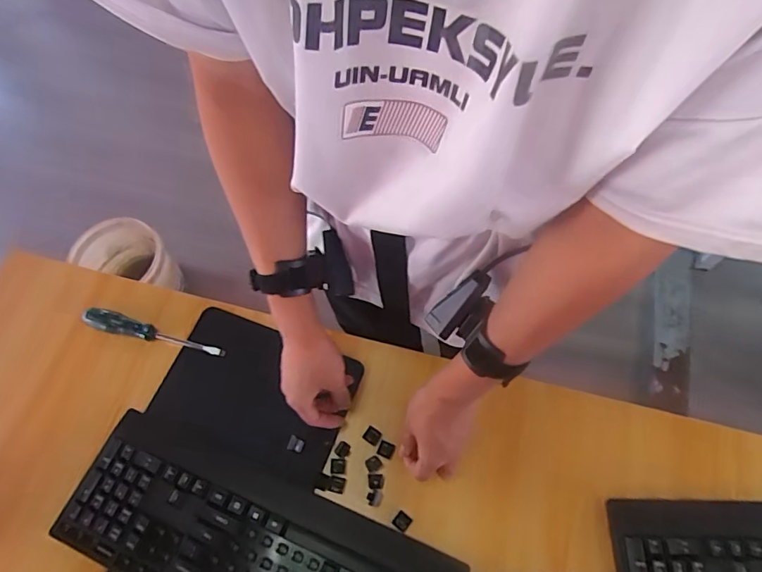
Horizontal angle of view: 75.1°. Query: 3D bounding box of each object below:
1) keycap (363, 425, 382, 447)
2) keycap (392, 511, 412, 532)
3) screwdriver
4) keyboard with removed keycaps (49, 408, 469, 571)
[{"bbox_3d":[-0.011,0.180,0.596,0.020,0.004,0.019,29,68,16],"label":"keycap"},{"bbox_3d":[0.023,0.262,0.552,0.017,0.004,0.018,36,70,19],"label":"keycap"},{"bbox_3d":[-0.306,0.064,0.654,0.201,0.033,0.031,18,65,12],"label":"screwdriver"},{"bbox_3d":[-0.139,0.288,0.537,0.432,0.030,0.155,19,65,12],"label":"keyboard with removed keycaps"}]

